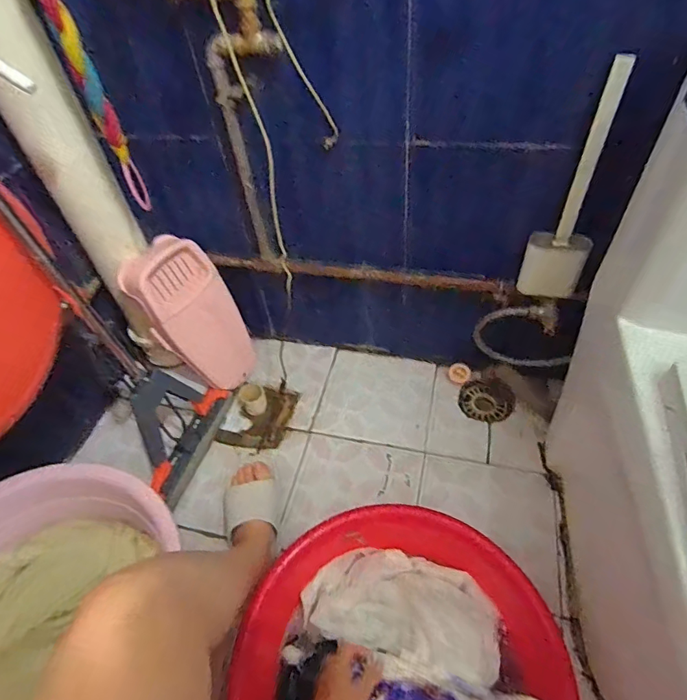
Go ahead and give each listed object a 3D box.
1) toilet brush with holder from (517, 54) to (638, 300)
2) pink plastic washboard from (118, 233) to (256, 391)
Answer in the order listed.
[{"bbox_3d":[0.348,-0.222,0.675,0.094,0.337,0.053,28,58,28],"label":"toilet brush with holder"},{"bbox_3d":[-0.300,-0.062,0.945,0.042,0.336,0.172,12,46,45],"label":"pink plastic washboard"}]

